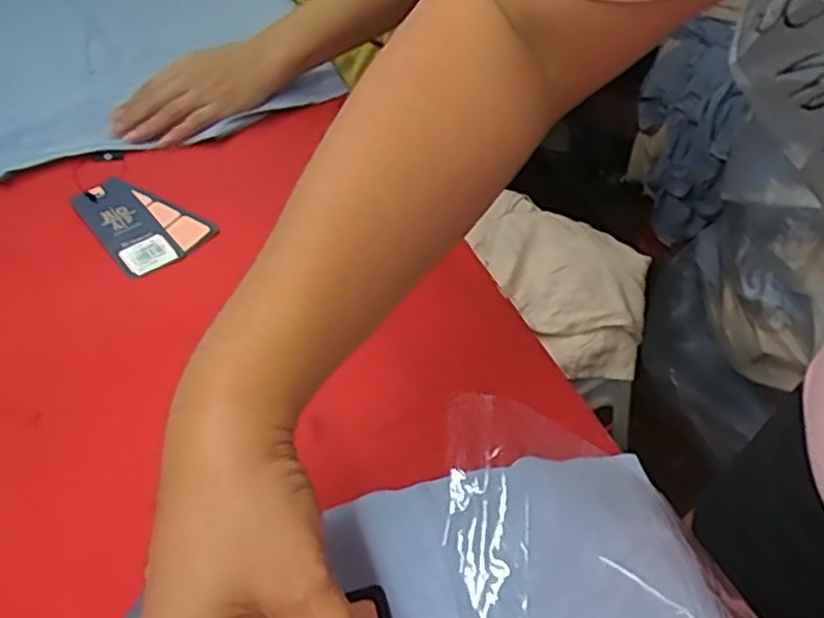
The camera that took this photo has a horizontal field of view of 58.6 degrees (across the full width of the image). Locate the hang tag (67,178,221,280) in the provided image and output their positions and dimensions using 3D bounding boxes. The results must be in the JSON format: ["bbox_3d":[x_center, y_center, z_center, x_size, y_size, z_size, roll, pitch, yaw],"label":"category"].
[{"bbox_3d":[-0.218,-0.069,0.578,0.113,0.006,0.072,34,53,24],"label":"hang tag"}]

